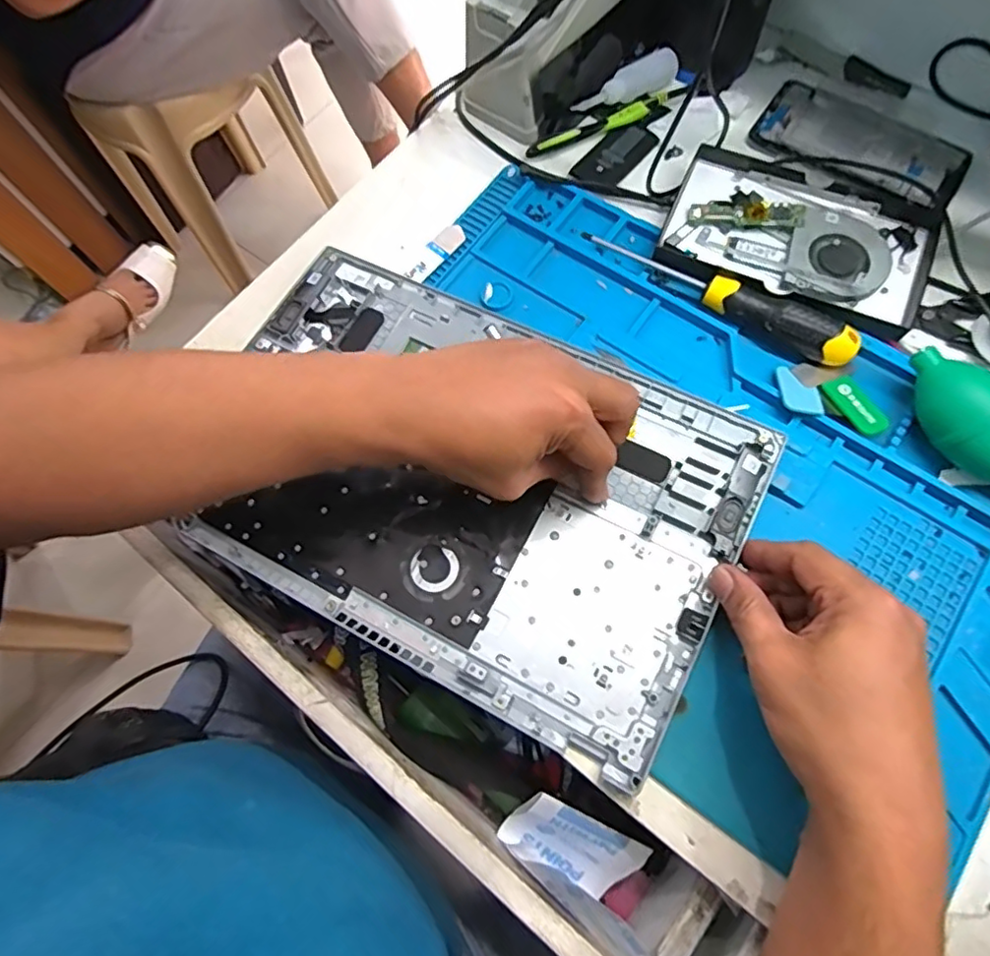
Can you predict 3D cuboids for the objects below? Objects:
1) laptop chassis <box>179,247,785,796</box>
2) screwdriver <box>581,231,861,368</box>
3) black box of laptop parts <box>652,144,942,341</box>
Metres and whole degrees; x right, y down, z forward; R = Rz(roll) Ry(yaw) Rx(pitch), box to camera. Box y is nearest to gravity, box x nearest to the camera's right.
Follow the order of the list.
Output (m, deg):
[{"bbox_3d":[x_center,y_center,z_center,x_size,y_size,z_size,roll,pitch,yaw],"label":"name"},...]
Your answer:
[{"bbox_3d":[-0.022,-0.002,0.393,0.350,0.014,0.229,26,74,11],"label":"laptop chassis"},{"bbox_3d":[0.155,-0.130,0.423,0.198,0.026,0.023,30,75,12],"label":"screwdriver"},{"bbox_3d":[0.218,-0.171,0.435,0.178,0.024,0.118,22,73,10],"label":"black box of laptop parts"}]

